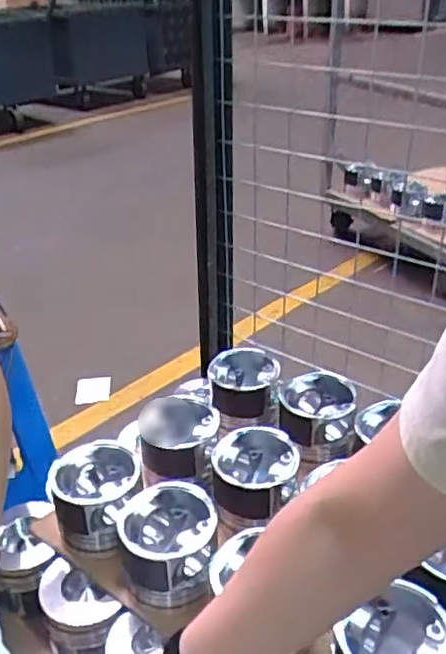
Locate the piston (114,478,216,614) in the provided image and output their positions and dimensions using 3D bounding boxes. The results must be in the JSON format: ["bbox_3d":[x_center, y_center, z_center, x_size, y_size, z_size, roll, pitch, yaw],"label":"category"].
[{"bbox_3d":[-0.062,0.259,0.744,0.117,0.085,0.115,-13,30,-15],"label":"piston"}]

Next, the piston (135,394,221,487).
[{"bbox_3d":[-0.061,0.163,0.897,0.114,0.088,0.110,-10,29,-10],"label":"piston"}]

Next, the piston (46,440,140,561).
[{"bbox_3d":[-0.162,0.225,0.815,0.112,0.100,0.118,-3,29,2],"label":"piston"}]

